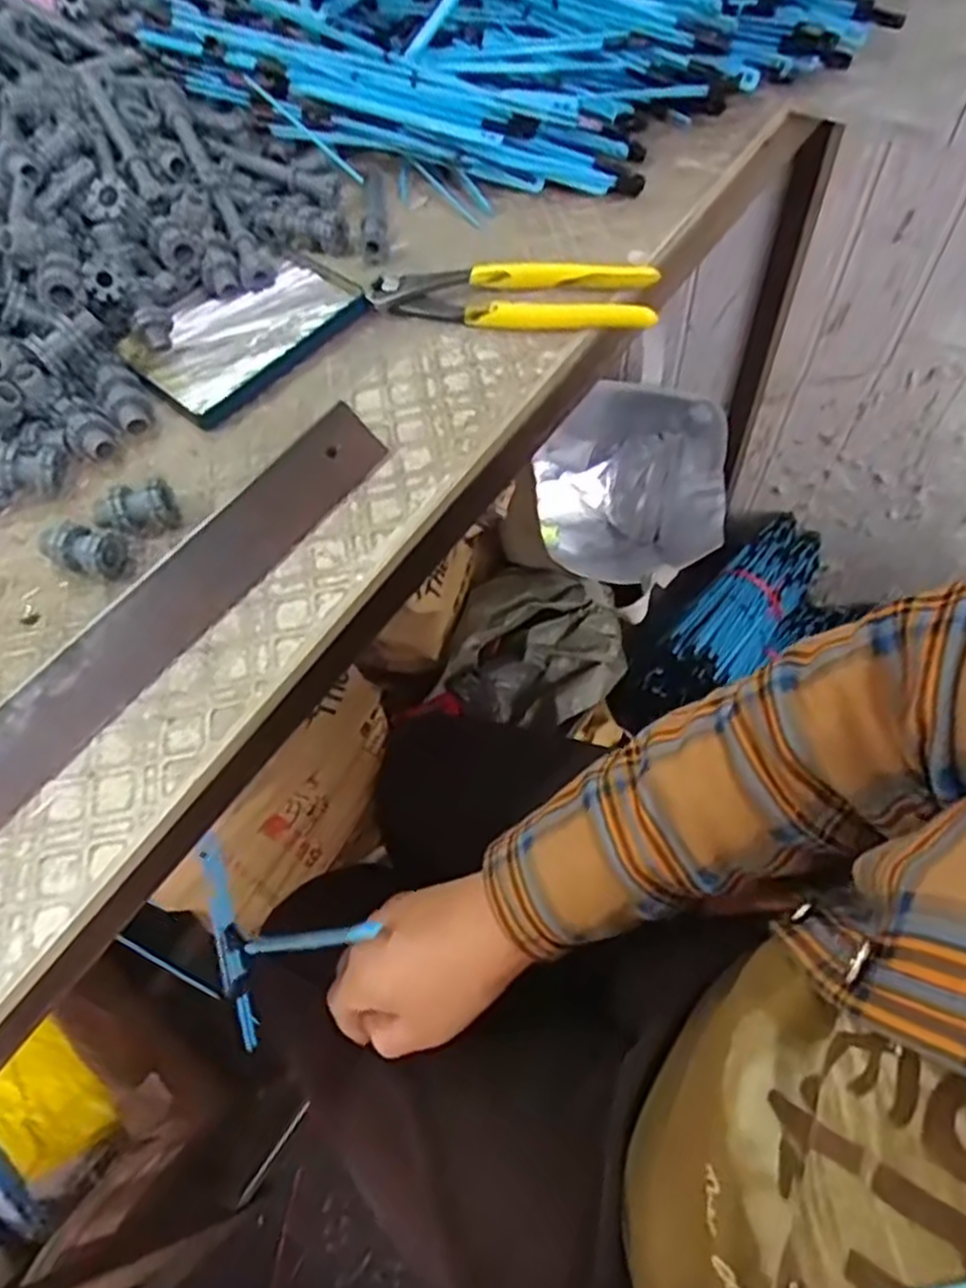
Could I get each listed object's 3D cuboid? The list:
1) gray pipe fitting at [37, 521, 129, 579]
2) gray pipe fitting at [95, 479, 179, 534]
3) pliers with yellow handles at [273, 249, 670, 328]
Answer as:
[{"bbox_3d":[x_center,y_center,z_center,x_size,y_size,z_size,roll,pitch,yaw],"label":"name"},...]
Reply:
[{"bbox_3d":[-0.197,-0.047,0.372,0.036,0.022,0.025,20,64,14],"label":"gray pipe fitting"},{"bbox_3d":[-0.175,-0.067,0.382,0.038,0.023,0.023,-15,61,-4],"label":"gray pipe fitting"},{"bbox_3d":[-0.010,-0.208,0.446,0.217,0.017,0.047,7,62,8],"label":"pliers with yellow handles"}]

